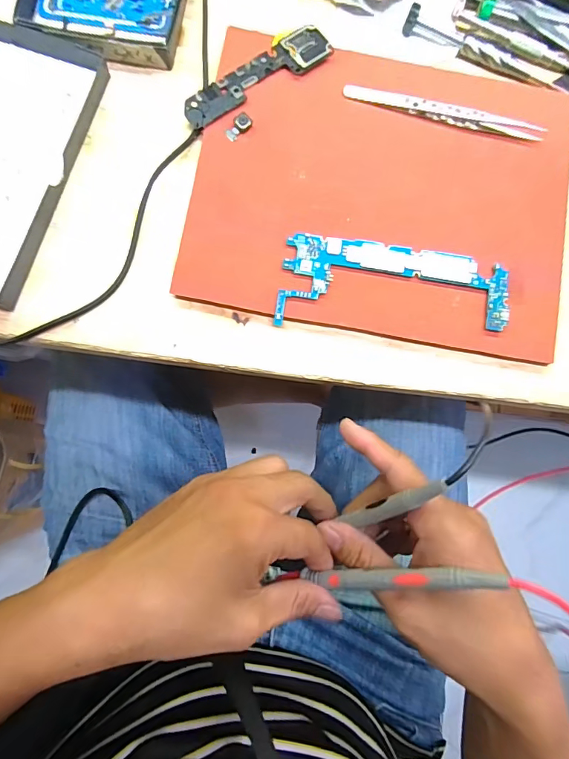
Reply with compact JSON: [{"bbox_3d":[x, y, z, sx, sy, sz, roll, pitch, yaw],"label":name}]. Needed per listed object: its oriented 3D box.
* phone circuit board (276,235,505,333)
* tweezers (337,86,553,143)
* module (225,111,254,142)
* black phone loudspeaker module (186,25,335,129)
[{"bbox_3d":[0.070,-0.058,0.266,0.145,0.005,0.056,6,83,-1],"label":"phone circuit board"},{"bbox_3d":[0.107,-0.180,0.284,0.133,0.007,0.009,14,81,-1],"label":"tweezers"},{"bbox_3d":[-0.030,-0.166,0.276,0.012,0.004,0.020,40,82,3],"label":"module"},{"bbox_3d":[-0.019,-0.203,0.281,0.107,0.004,0.032,-35,85,-7],"label":"black phone loudspeaker module"}]

